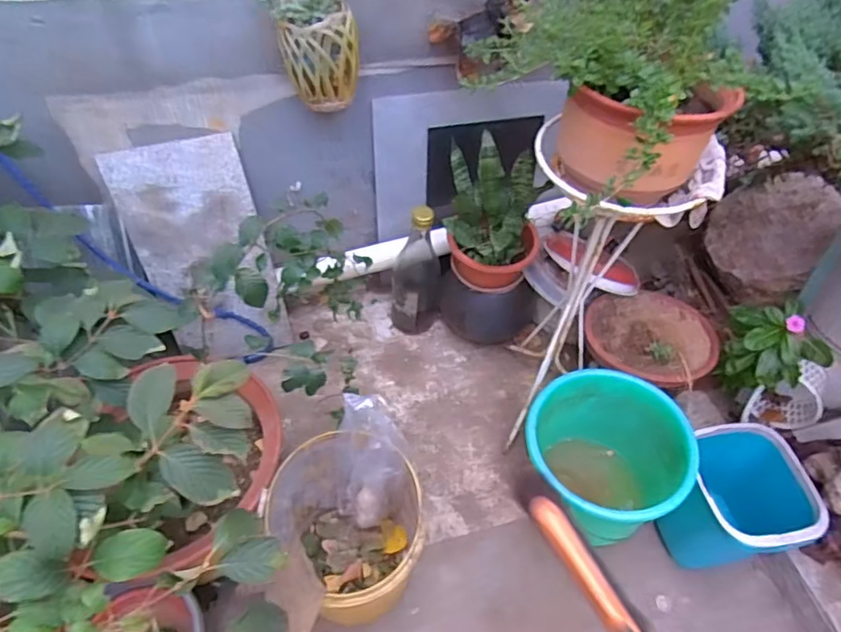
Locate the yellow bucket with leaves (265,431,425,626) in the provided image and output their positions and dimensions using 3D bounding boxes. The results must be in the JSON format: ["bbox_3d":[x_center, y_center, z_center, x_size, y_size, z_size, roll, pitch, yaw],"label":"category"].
[{"bbox_3d":[-0.135,0.411,1.091,0.298,0.304,0.280,2,52,-2],"label":"yellow bucket with leaves"}]

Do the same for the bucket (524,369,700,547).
[{"bbox_3d":[0.366,0.321,1.218,0.305,0.297,0.327,2,52,-2],"label":"bucket"}]

